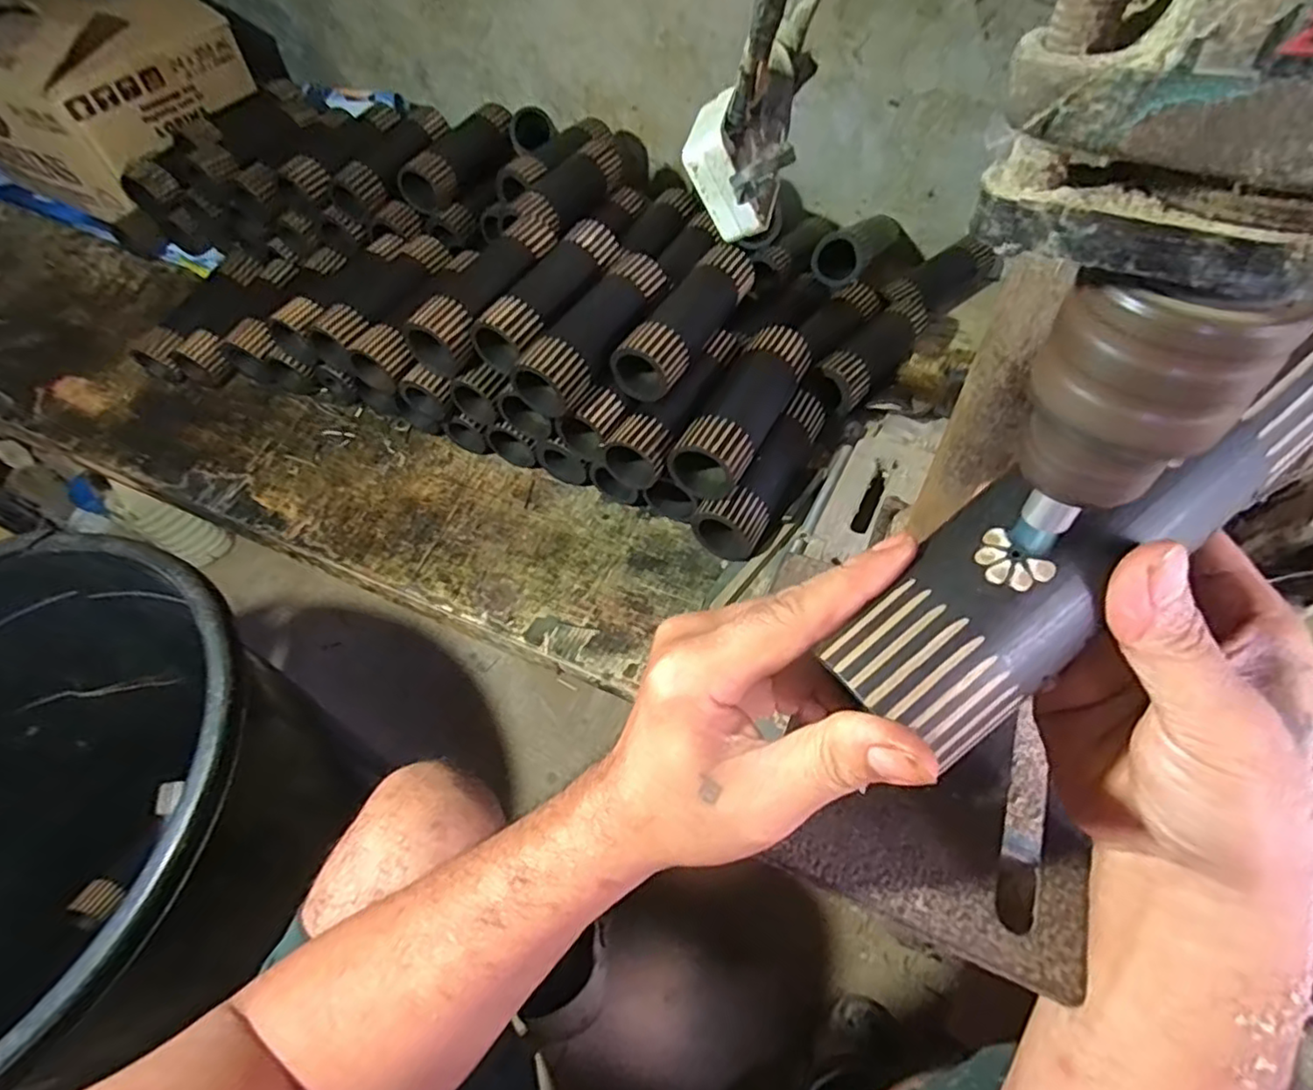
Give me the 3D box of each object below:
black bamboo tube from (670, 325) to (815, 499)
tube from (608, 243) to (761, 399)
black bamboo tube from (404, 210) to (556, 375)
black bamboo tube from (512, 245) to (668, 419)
[{"bbox_3d":[0.081,-0.123,0.563,0.056,0.054,0.181,23,60,19],"label":"black bamboo tube"},{"bbox_3d":[0.028,-0.199,0.572,0.055,0.053,0.181,22,60,18],"label":"tube"},{"bbox_3d":[-0.149,-0.240,0.599,0.053,0.054,0.196,22,60,18],"label":"black bamboo tube"},{"bbox_3d":[-0.048,-0.191,0.561,0.062,0.049,0.192,22,60,18],"label":"black bamboo tube"}]

